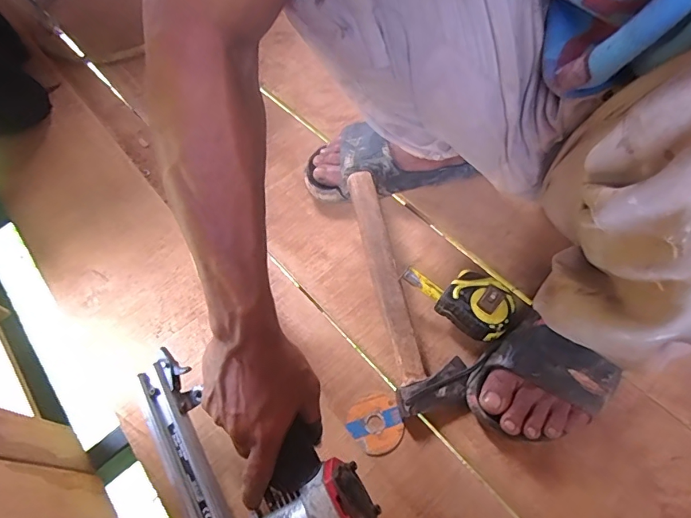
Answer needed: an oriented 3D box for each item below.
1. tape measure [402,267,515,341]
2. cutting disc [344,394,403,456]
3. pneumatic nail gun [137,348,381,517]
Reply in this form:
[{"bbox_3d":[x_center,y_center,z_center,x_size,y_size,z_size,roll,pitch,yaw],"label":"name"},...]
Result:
[{"bbox_3d":[0.138,0.045,0.534,0.129,0.050,0.070,35,66,22],"label":"tape measure"},{"bbox_3d":[0.034,0.181,0.489,0.057,0.004,0.061,-1,58,2],"label":"cutting disc"},{"bbox_3d":[-0.094,0.178,0.421,0.169,0.065,0.243,-41,66,13],"label":"pneumatic nail gun"}]

